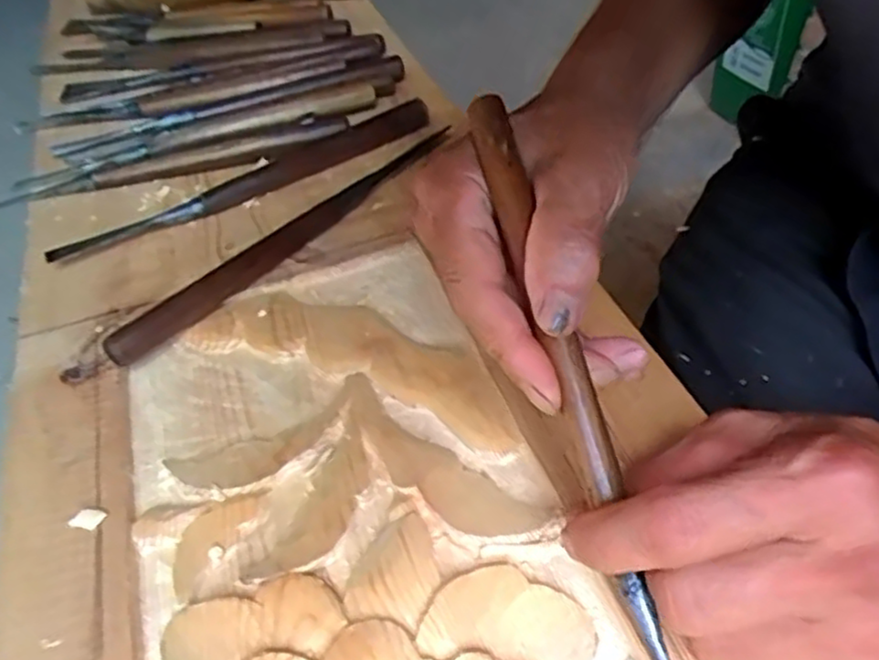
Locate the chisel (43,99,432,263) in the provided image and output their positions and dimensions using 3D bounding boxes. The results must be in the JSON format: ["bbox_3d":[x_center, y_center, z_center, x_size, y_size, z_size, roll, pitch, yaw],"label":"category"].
[{"bbox_3d":[-0.119,-0.098,0.464,0.254,0.016,0.023,-25,48,-21],"label":"chisel"}]

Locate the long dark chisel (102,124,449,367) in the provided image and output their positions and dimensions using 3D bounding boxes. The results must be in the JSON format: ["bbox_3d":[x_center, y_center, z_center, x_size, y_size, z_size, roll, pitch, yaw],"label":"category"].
[{"bbox_3d":[-0.079,-0.062,0.424,0.018,0.018,0.259,27,51,27],"label":"long dark chisel"}]

